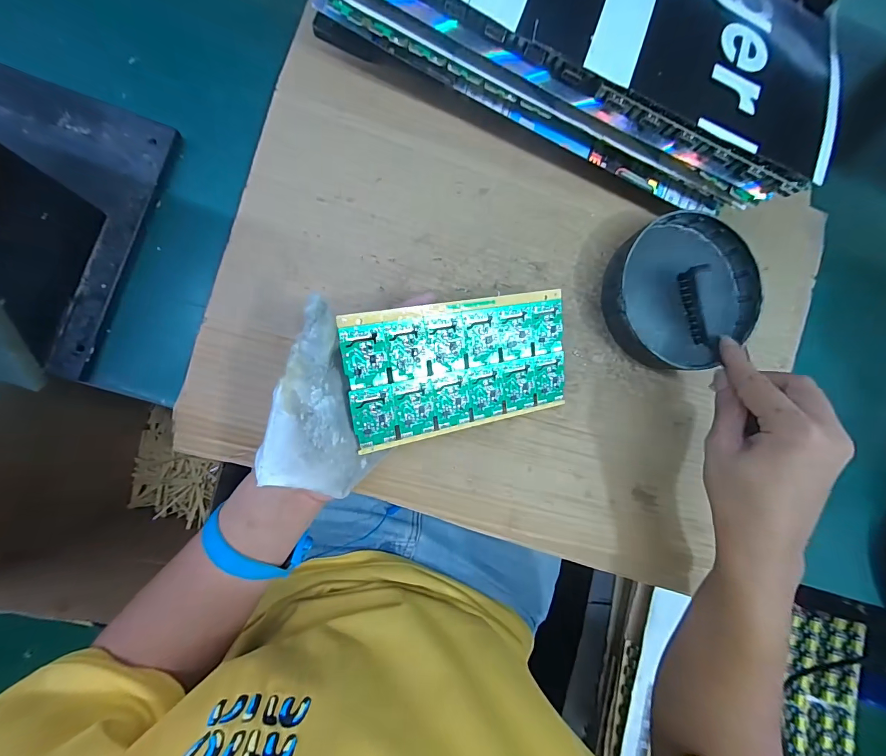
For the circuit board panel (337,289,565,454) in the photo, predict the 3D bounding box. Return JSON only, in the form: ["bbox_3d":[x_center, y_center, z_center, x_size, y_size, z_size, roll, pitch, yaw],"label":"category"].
[{"bbox_3d":[0.018,-0.009,0.286,0.174,0.004,0.096,-11,103,-21],"label":"circuit board panel"}]

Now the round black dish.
[{"bbox_3d":[0.210,-0.075,0.334,0.130,0.041,0.126,0,88,-9],"label":"round black dish"}]

